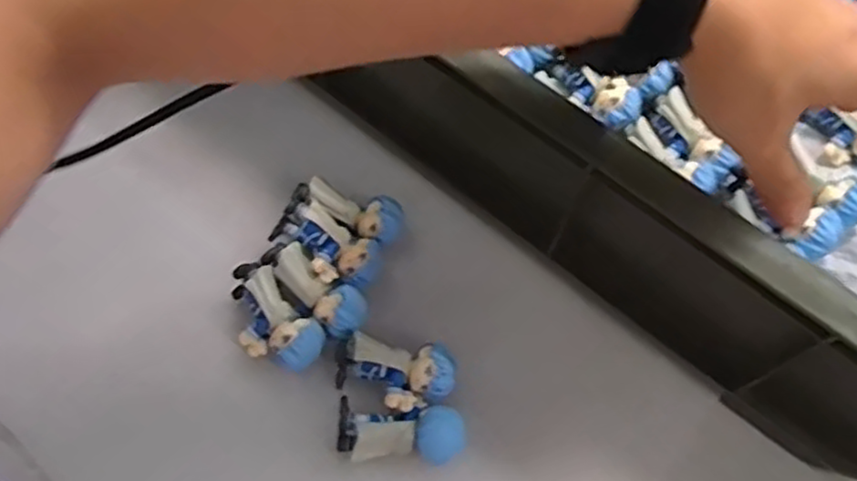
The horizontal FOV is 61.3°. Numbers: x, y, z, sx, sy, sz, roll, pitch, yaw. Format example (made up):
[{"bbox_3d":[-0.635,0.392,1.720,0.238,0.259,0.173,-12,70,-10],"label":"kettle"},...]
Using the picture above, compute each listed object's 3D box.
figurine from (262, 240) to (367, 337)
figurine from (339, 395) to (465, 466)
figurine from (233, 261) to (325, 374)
[{"bbox_3d":[-0.060,0.026,0.393,0.063,0.024,0.025,40,70,17],"label":"figurine"},{"bbox_3d":[-0.013,0.097,0.365,0.063,0.020,0.026,3,64,1],"label":"figurine"},{"bbox_3d":[-0.084,0.045,0.388,0.035,0.024,0.064,-38,70,-17],"label":"figurine"}]

